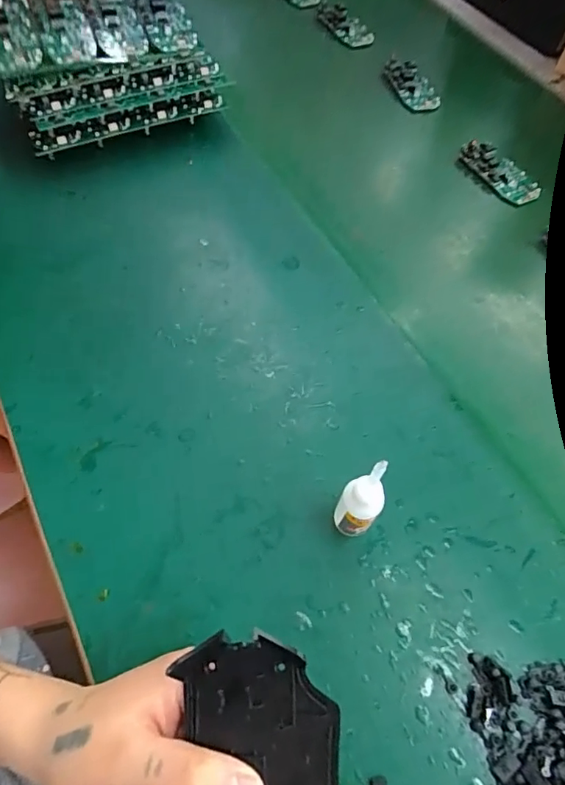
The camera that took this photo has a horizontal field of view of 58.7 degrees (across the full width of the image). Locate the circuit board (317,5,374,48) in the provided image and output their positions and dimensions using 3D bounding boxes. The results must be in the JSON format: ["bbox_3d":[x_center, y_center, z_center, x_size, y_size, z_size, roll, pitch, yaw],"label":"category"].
[{"bbox_3d":[0.080,-0.481,0.658,0.033,0.018,0.083,-27,65,-17],"label":"circuit board"}]

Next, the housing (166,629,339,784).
[{"bbox_3d":[-0.014,0.161,0.202,0.067,0.015,0.112,6,75,14],"label":"housing"}]

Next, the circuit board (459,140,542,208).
[{"bbox_3d":[0.226,-0.230,0.523,0.044,0.021,0.086,-25,64,-16],"label":"circuit board"}]

